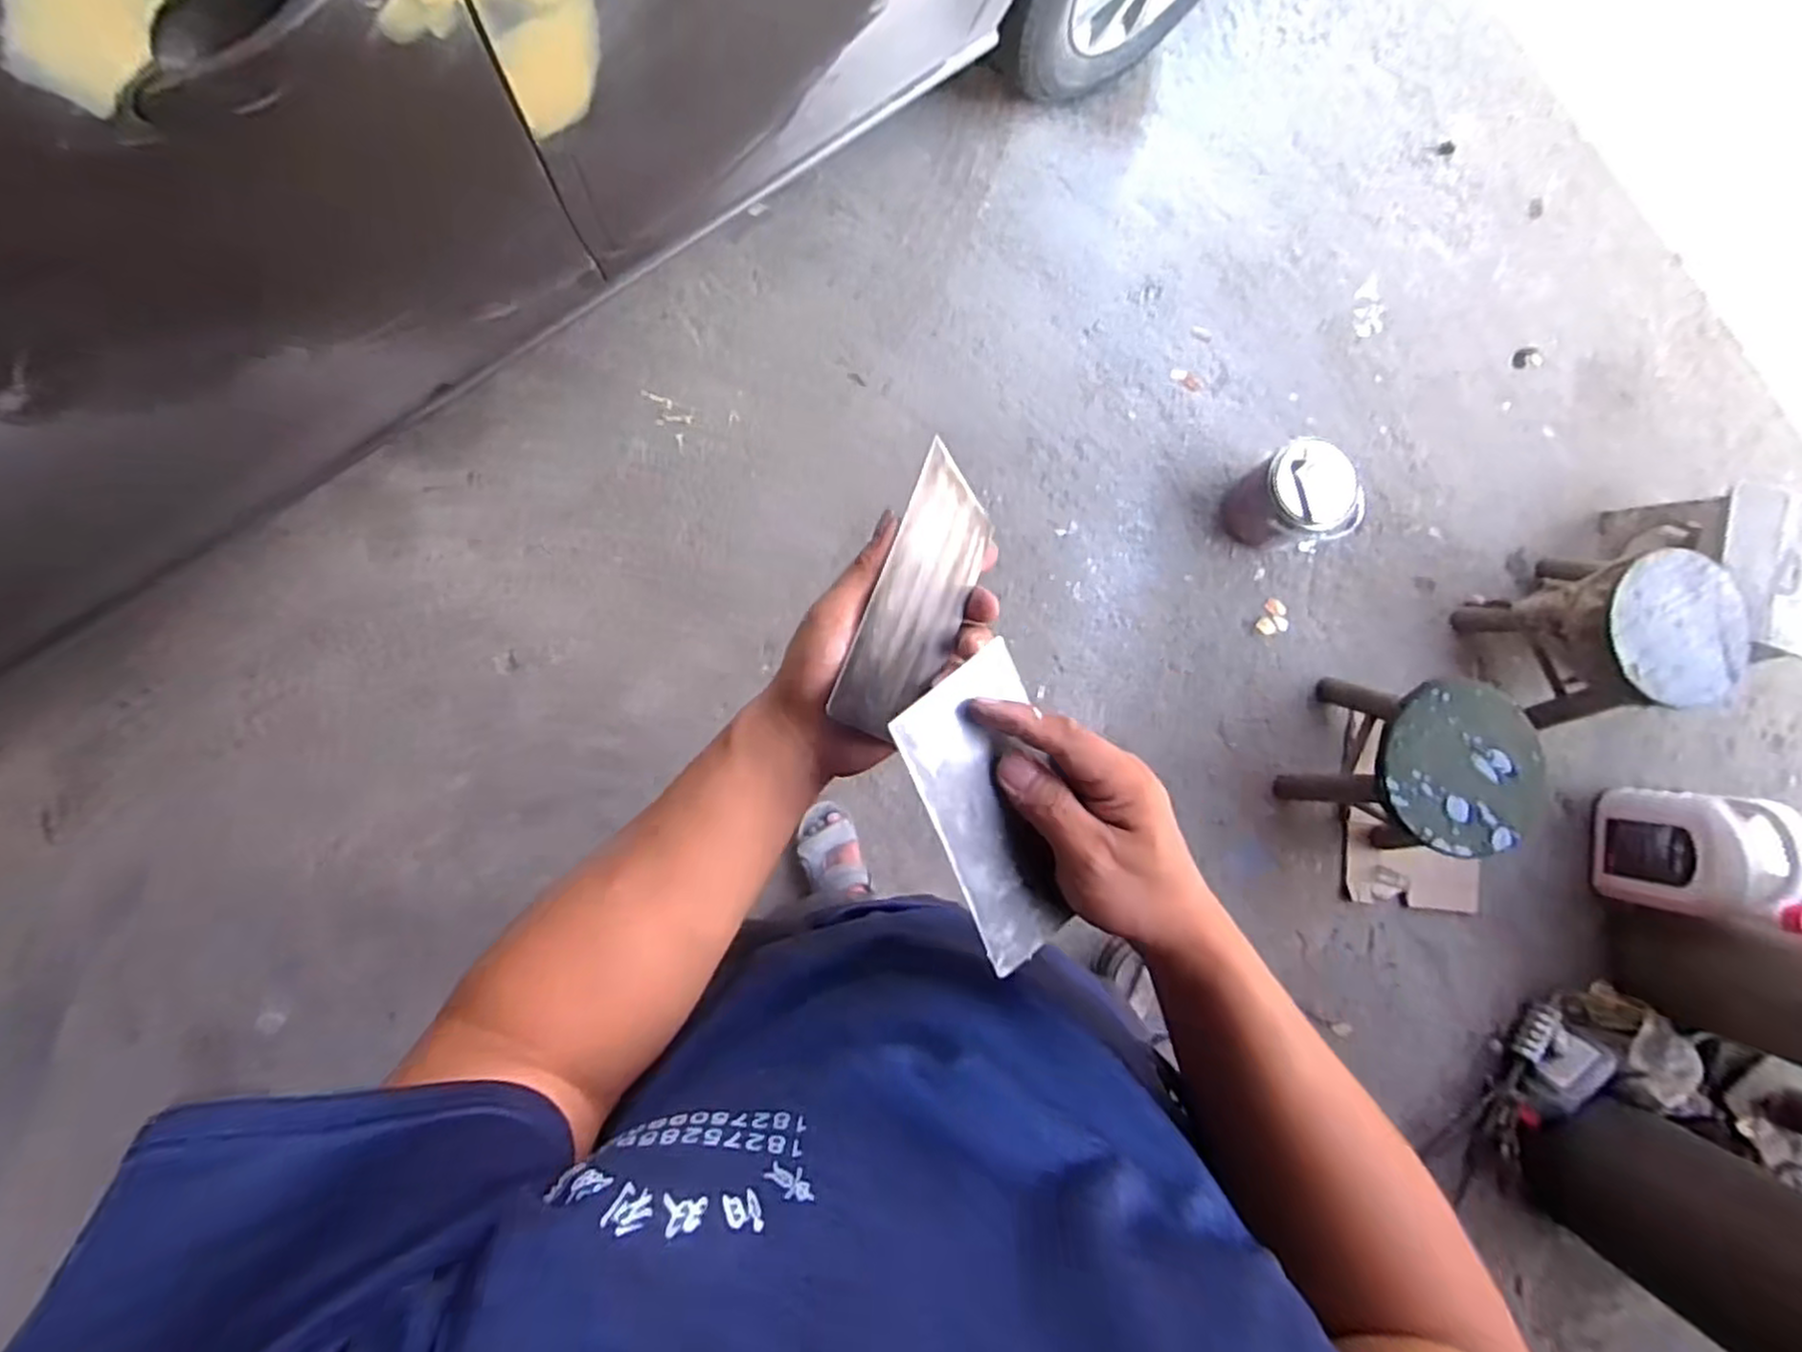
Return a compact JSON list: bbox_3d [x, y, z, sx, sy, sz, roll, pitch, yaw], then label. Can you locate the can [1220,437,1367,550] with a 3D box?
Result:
[{"bbox_3d":[0.699,-0.313,1.351,0.164,0.193,0.169,1,85,-6],"label":"can"}]

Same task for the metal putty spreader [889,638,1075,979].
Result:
[{"bbox_3d":[0.044,0.061,0.353,0.071,0.011,0.132,-25,96,-31],"label":"metal putty spreader"}]

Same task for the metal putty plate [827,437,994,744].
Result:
[{"bbox_3d":[0.010,-0.036,0.373,0.004,0.066,0.132,16,83,36],"label":"metal putty plate"}]

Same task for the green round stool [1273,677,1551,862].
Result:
[{"bbox_3d":[0.846,0.150,1.291,0.243,0.275,0.250,1,85,-6],"label":"green round stool"}]

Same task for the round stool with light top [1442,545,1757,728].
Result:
[{"bbox_3d":[1.237,-0.077,1.333,0.262,0.276,0.250,1,85,-6],"label":"round stool with light top"}]

